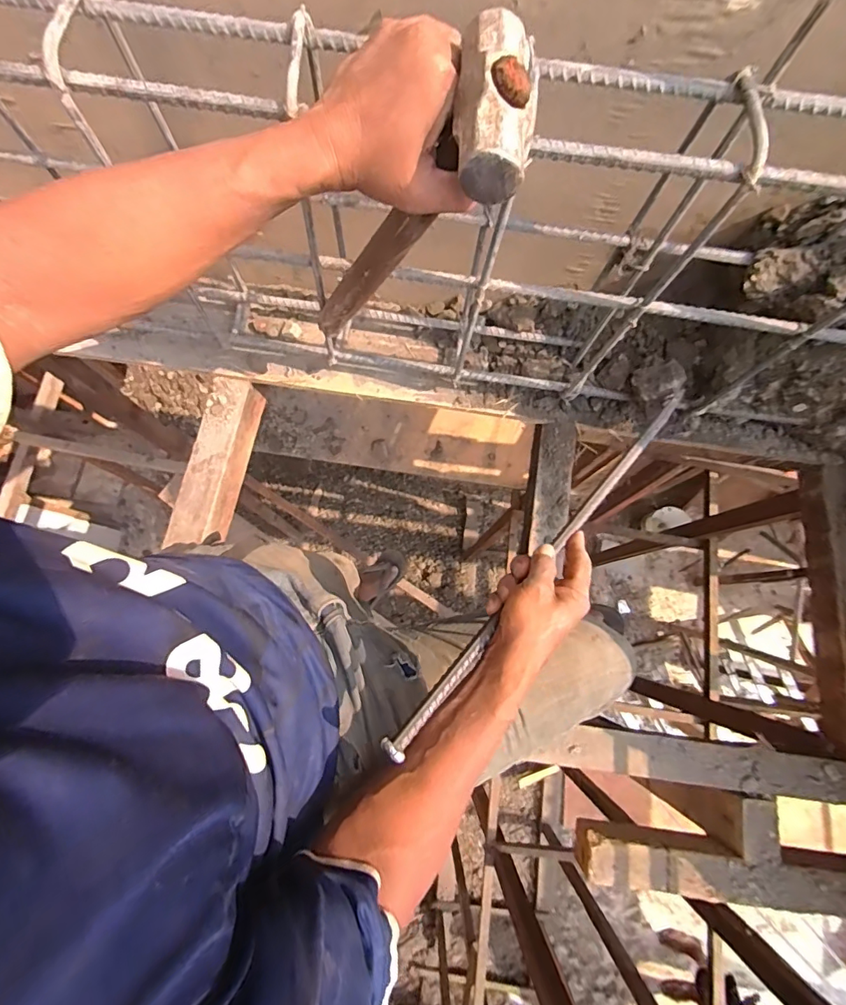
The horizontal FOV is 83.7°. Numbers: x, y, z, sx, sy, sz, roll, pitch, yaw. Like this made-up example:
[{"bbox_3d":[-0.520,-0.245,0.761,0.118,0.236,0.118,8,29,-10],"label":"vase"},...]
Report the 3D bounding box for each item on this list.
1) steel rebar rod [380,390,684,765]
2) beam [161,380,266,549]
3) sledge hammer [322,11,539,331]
[{"bbox_3d":[0.139,0.037,0.473,0.016,0.013,0.504,42,67,8],"label":"steel rebar rod"},{"bbox_3d":[-0.298,-0.053,0.688,0.060,0.068,0.244,11,77,1],"label":"beam"},{"bbox_3d":[-0.020,-0.223,0.391,0.053,0.303,0.086,25,75,-25],"label":"sledge hammer"}]

